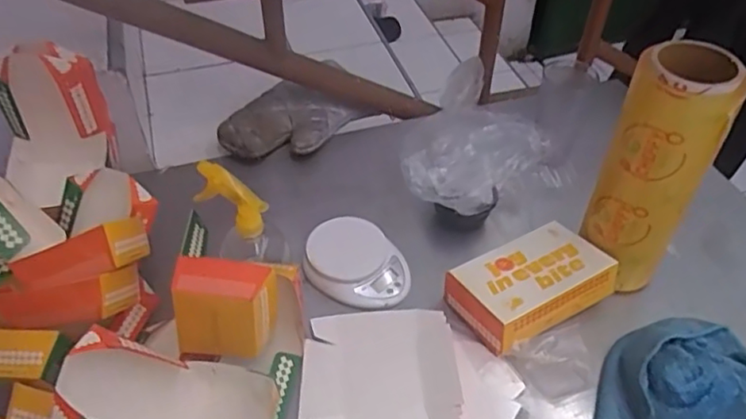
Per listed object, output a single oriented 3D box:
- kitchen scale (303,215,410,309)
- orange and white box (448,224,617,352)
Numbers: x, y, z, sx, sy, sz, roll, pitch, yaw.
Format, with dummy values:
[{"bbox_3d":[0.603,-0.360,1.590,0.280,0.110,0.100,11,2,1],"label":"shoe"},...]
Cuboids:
[{"bbox_3d":[-0.020,0.071,0.812,0.142,0.028,0.112,33,54,27],"label":"kitchen scale"},{"bbox_3d":[0.193,0.091,0.760,0.183,0.061,0.116,-21,50,-20],"label":"orange and white box"}]

